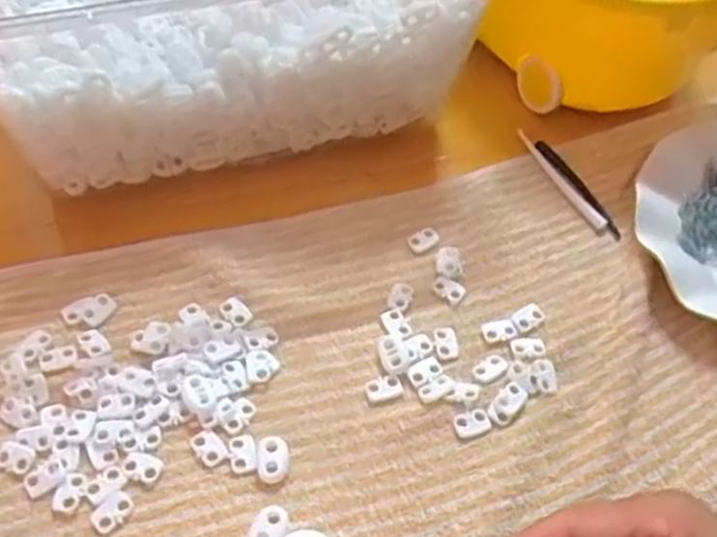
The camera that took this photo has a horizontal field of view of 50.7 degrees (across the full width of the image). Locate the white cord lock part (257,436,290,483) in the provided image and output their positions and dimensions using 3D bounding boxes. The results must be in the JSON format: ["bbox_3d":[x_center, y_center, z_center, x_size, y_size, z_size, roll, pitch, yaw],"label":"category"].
[{"bbox_3d":[-0.041,0.091,0.359,0.015,0.008,0.024,-2,52,-6],"label":"white cord lock part"}]

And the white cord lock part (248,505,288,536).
[{"bbox_3d":[-0.040,0.117,0.338,0.014,0.007,0.022,19,53,10],"label":"white cord lock part"}]

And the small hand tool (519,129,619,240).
[{"bbox_3d":[0.135,-0.056,0.483,0.017,0.006,0.097,-19,56,-18],"label":"small hand tool"}]

